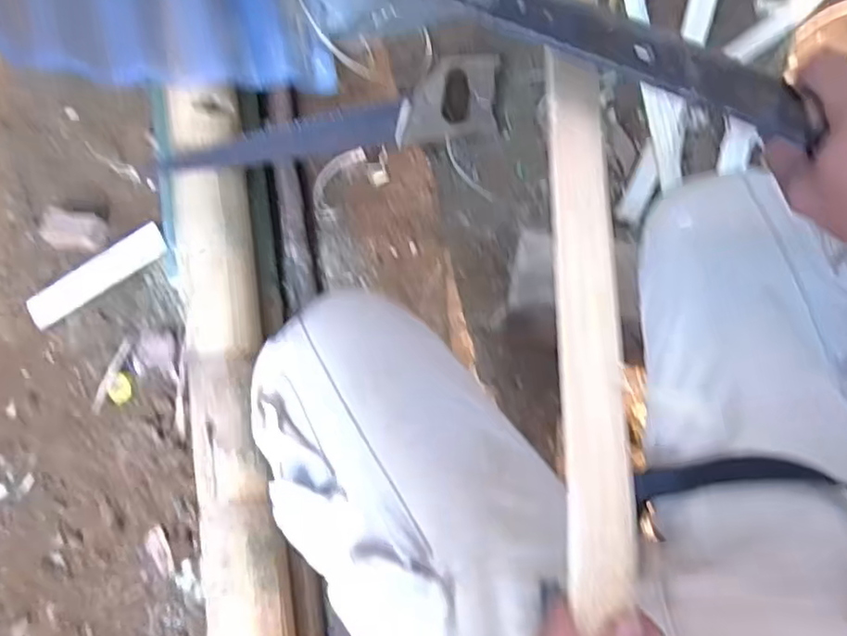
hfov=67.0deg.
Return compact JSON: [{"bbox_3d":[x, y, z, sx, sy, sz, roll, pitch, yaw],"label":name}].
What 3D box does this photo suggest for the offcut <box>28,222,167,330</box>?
[{"bbox_3d":[-0.377,-0.049,0.736,0.178,0.005,0.045,-32,77,7],"label":"offcut"}]

